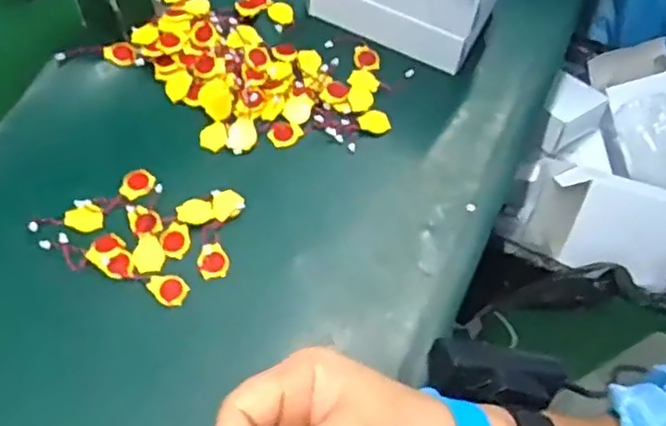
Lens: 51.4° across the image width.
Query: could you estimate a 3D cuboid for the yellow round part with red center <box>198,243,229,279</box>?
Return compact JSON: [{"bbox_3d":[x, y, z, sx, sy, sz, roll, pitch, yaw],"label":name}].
[{"bbox_3d":[-0.081,0.032,0.465,0.019,0.006,0.023,-9,61,-8],"label":"yellow round part with red center"}]

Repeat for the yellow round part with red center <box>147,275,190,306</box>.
[{"bbox_3d":[-0.108,0.050,0.453,0.025,0.004,0.020,21,61,10],"label":"yellow round part with red center"}]

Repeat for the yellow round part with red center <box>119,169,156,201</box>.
[{"bbox_3d":[-0.139,-0.022,0.490,0.024,0.004,0.023,1,60,-2],"label":"yellow round part with red center"}]

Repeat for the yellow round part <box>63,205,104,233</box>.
[{"bbox_3d":[-0.171,0.004,0.474,0.024,0.004,0.021,-10,61,-9],"label":"yellow round part"}]

